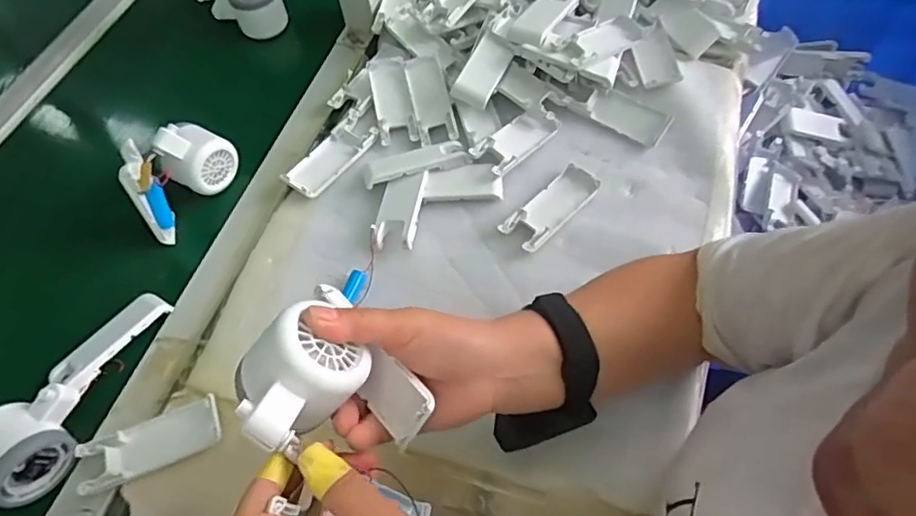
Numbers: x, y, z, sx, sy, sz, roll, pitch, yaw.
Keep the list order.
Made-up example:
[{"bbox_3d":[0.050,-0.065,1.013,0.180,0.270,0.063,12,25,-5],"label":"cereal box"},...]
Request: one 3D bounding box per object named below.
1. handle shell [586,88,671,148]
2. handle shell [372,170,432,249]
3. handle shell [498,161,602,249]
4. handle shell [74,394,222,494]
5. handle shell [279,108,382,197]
[{"bbox_3d":[0.177,-0.151,0.598,0.083,0.012,0.039,31,65,20],"label":"handle shell"},{"bbox_3d":[-0.054,-0.048,0.551,0.039,0.017,0.079,8,60,8],"label":"handle shell"},{"bbox_3d":[0.089,-0.047,0.555,0.041,0.022,0.105,40,69,23],"label":"handle shell"},{"bbox_3d":[-0.240,0.146,0.454,0.106,0.017,0.042,-23,61,-10],"label":"handle shell"},{"bbox_3d":[-0.128,-0.104,0.589,0.043,0.014,0.109,34,66,21],"label":"handle shell"}]

